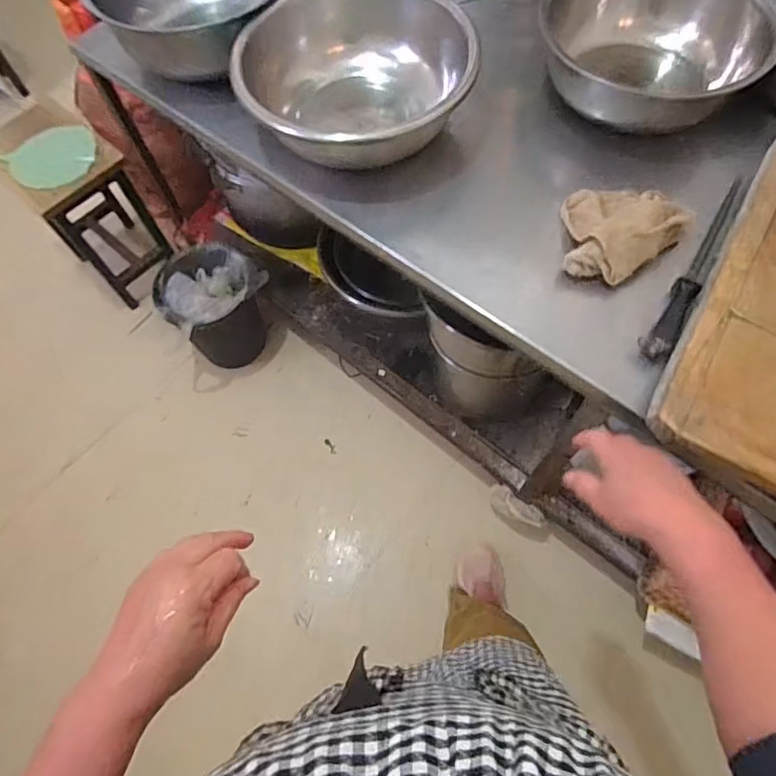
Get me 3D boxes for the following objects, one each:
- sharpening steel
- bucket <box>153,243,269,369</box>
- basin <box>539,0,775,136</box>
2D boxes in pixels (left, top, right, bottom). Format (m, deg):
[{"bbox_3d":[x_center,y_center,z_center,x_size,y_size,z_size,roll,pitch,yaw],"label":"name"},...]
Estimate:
[{"bbox_3d":[0.464,-0.192,0.796,0.041,0.041,0.397,30,70,15],"label":"sharpening steel"},{"bbox_3d":[-0.469,-0.222,1.526,0.259,0.314,0.252,-1,65,2],"label":"bucket"},{"bbox_3d":[0.439,-0.587,0.918,0.313,0.142,0.313,-1,65,2],"label":"basin"}]

